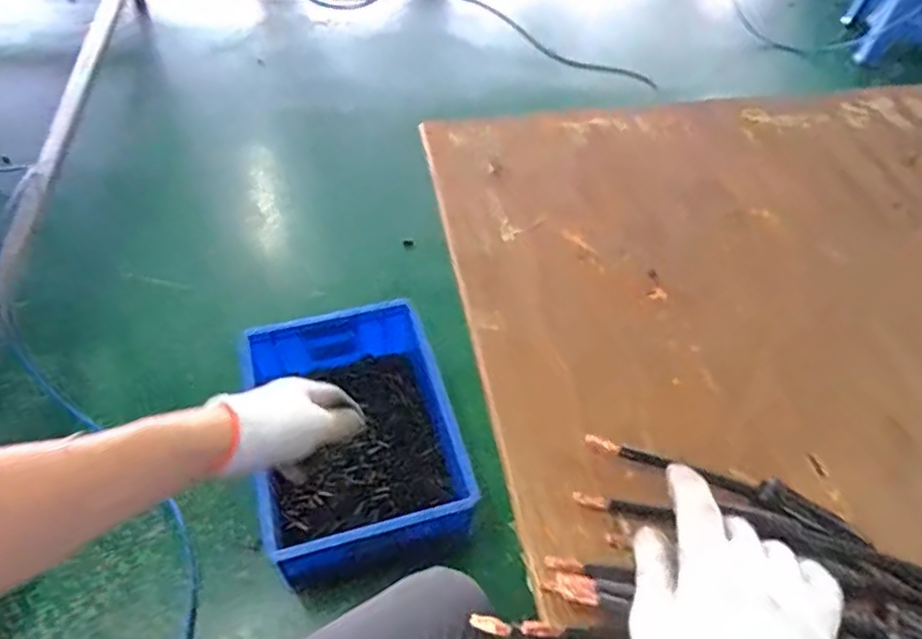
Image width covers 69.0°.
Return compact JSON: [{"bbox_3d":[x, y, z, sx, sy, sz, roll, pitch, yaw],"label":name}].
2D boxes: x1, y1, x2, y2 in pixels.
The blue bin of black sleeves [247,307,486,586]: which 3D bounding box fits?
[{"bbox_3d":[-0.200,0.233,1.285,0.379,0.181,0.510,-11,52,-13],"label":"blue bin of black sleeves"}]

